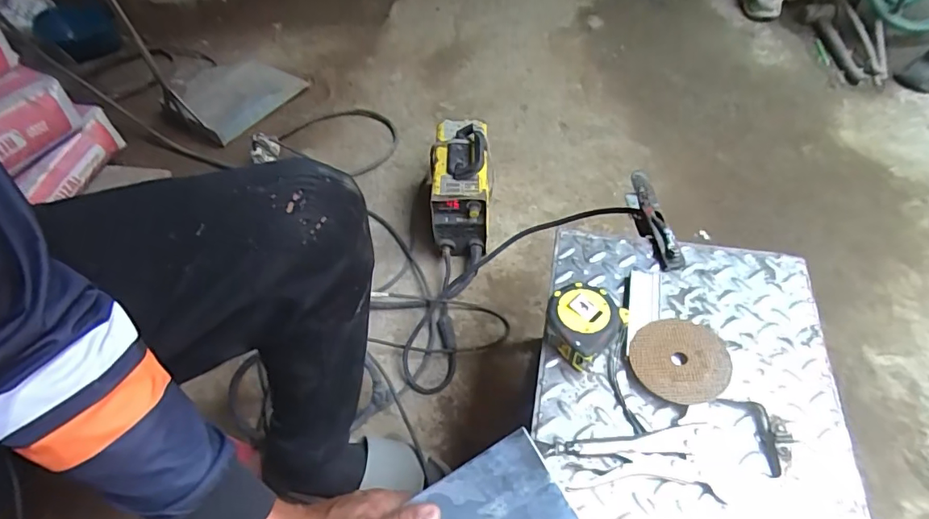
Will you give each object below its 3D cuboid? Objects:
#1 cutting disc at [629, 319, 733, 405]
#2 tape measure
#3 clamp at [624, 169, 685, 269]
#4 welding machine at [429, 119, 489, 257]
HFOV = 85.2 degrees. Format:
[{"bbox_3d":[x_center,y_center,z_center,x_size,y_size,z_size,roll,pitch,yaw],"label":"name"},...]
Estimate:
[{"bbox_3d":[0.227,0.105,0.531,0.099,0.010,0.097,-4,49,5],"label":"cutting disc"},{"bbox_3d":[0.127,0.068,0.551,0.076,0.042,0.082,36,62,29],"label":"tape measure"},{"bbox_3d":[0.247,-0.047,0.667,0.027,0.059,0.163,-7,51,0],"label":"clamp"},{"bbox_3d":[-0.008,-0.145,0.987,0.111,0.177,0.196,-1,51,4],"label":"welding machine"}]

